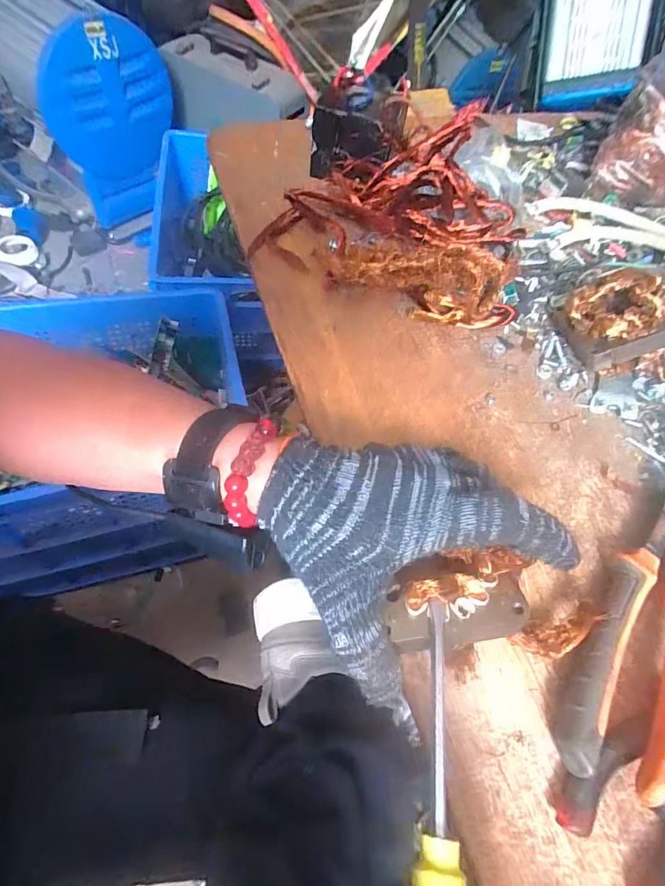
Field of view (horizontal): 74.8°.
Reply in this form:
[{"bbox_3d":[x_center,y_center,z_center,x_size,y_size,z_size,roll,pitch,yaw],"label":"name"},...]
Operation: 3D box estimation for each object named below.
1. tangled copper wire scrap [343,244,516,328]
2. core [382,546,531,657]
[{"bbox_3d":[0.081,-0.135,0.367,0.146,0.055,0.034,14,58,0],"label":"tangled copper wire scrap"},{"bbox_3d":[0.064,0.081,0.226,0.072,0.022,0.043,-5,60,-7],"label":"core"}]

